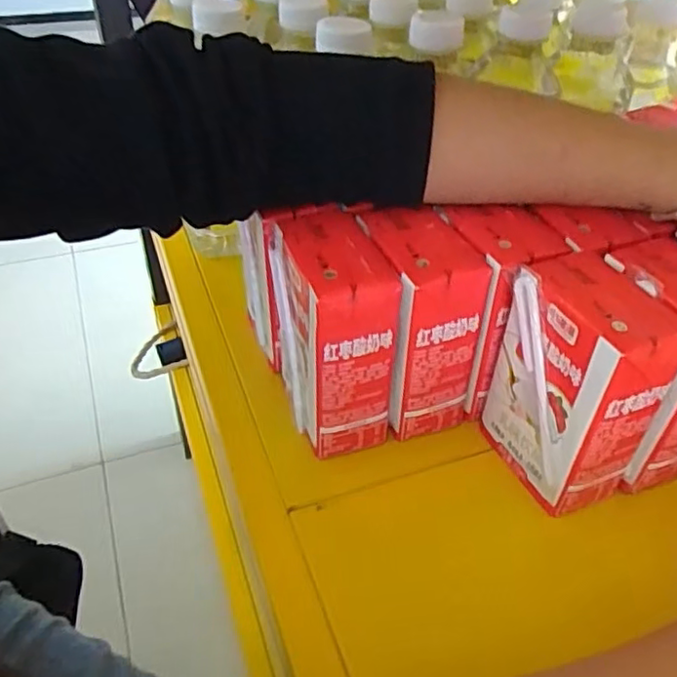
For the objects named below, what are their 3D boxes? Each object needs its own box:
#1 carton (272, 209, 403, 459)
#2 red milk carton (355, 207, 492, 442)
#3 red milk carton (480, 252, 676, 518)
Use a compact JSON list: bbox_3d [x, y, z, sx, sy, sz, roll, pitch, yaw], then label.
[{"bbox_3d":[-0.004,0.001,0.313,0.043,0.108,0.072,-15,45,-19],"label":"carton"},{"bbox_3d":[0.037,-0.006,0.322,0.046,0.108,0.066,-14,45,-18],"label":"red milk carton"},{"bbox_3d":[0.108,0.023,0.290,0.042,0.107,0.071,-16,45,-20],"label":"red milk carton"}]

